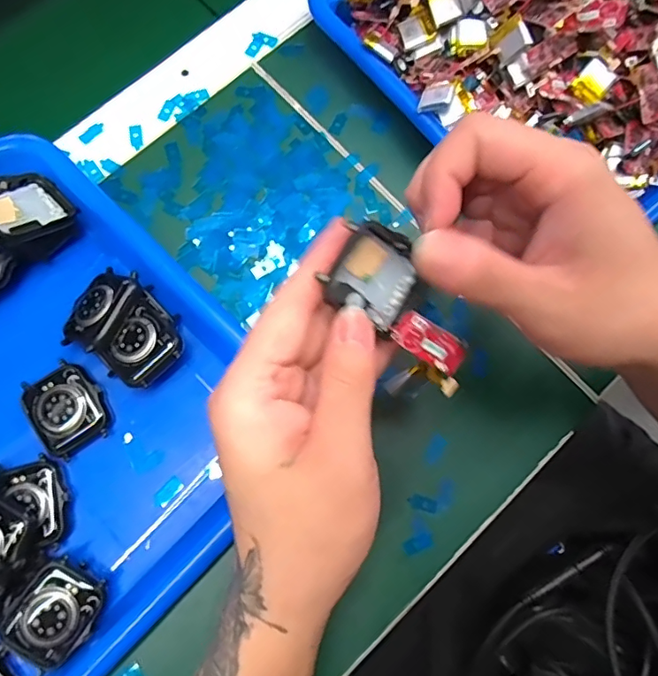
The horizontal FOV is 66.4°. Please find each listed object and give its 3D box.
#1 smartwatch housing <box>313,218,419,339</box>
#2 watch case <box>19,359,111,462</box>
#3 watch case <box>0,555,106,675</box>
[{"bbox_3d":[0.019,-0.025,0.202,0.040,0.011,0.036,29,84,-34],"label":"smartwatch housing"},{"bbox_3d":[-0.142,0.038,0.271,0.037,0.013,0.046,-36,81,-8],"label":"watch case"},{"bbox_3d":[-0.133,0.134,0.244,0.035,0.016,0.043,31,79,5],"label":"watch case"}]

